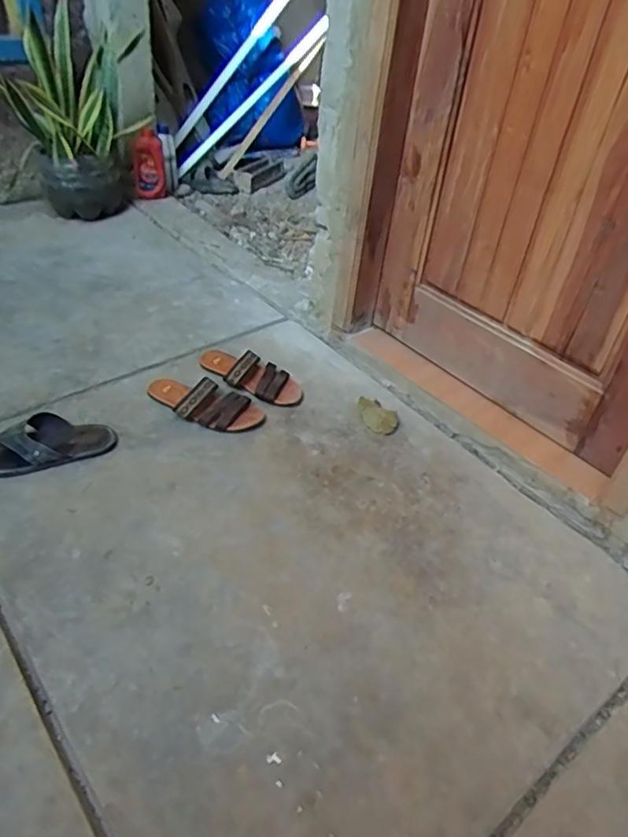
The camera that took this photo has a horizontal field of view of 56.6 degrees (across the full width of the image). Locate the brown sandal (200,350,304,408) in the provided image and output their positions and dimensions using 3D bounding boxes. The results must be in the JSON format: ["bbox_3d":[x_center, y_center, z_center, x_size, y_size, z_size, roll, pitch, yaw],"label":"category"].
[{"bbox_3d":[-0.138,-0.096,1.259,0.245,0.054,0.116,20,43,14],"label":"brown sandal"}]

